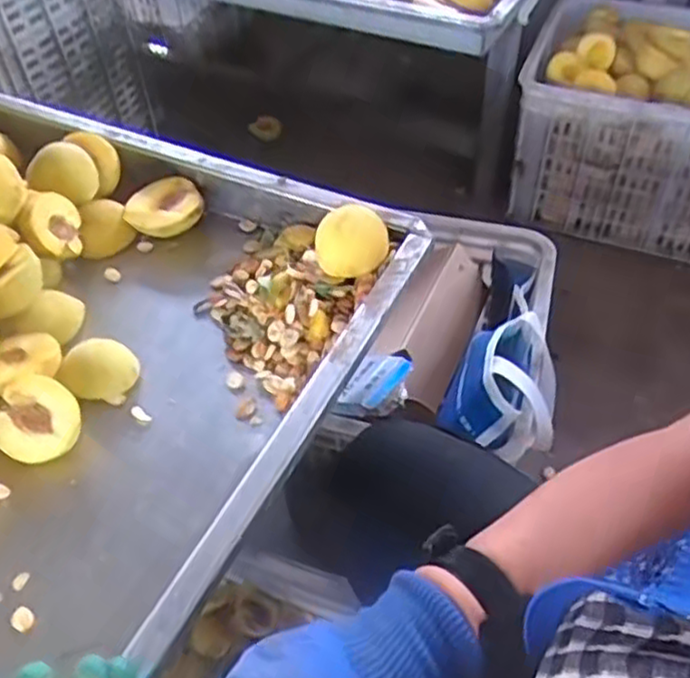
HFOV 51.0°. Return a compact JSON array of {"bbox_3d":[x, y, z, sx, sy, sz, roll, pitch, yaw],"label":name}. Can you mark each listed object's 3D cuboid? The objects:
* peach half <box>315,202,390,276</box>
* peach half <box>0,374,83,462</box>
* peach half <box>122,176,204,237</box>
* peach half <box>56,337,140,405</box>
[{"bbox_3d":[0.005,-0.088,0.644,0.061,0.028,0.066,-1,48,1],"label":"peach half"},{"bbox_3d":[-0.238,0.062,0.557,0.057,0.029,0.061,33,75,-9],"label":"peach half"},{"bbox_3d":[-0.183,-0.134,0.728,0.076,0.026,0.063,-12,49,-10],"label":"peach half"},{"bbox_3d":[-0.203,0.024,0.603,0.056,0.025,0.053,-1,48,1],"label":"peach half"}]

